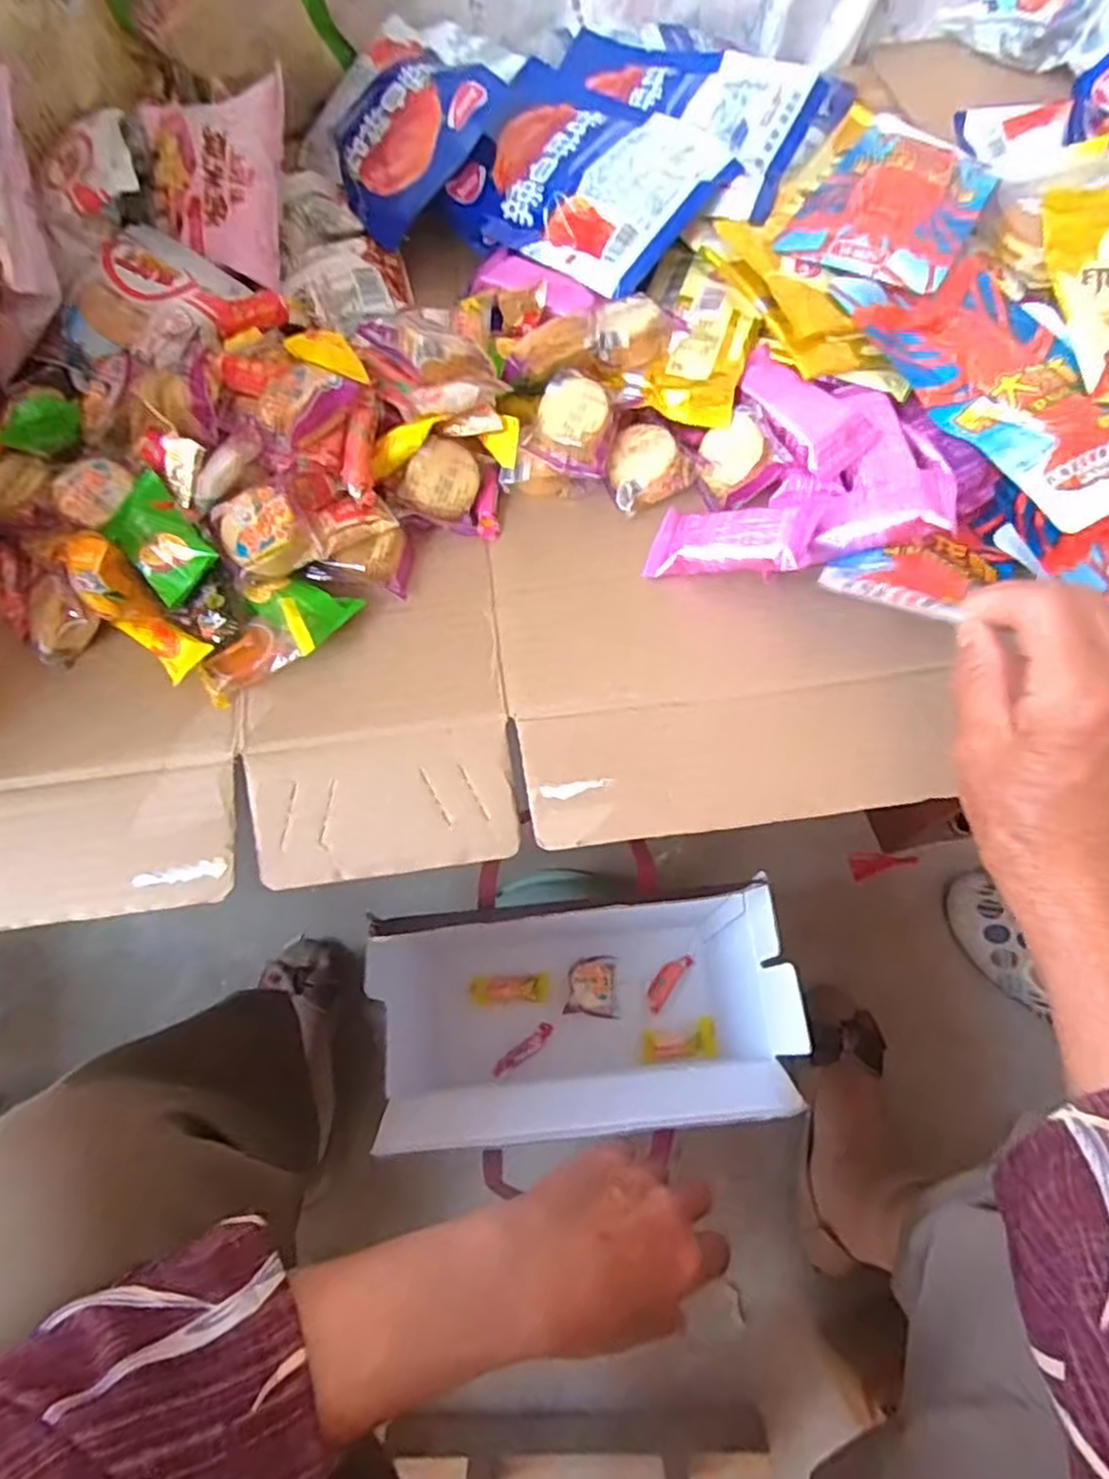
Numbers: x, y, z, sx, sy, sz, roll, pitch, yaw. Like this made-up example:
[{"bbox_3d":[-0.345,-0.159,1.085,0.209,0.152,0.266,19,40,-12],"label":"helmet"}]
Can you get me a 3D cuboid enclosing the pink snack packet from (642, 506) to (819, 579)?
[{"bbox_3d":[0.093,-0.105,0.390,0.087,0.019,0.038,6,63,34],"label":"pink snack packet"}]

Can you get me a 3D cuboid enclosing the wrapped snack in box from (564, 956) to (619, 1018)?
[{"bbox_3d":[0.035,0.226,0.670,0.044,0.029,0.053,4,66,3],"label":"wrapped snack in box"}]

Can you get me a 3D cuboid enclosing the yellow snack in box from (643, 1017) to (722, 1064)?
[{"bbox_3d":[0.113,0.272,0.652,0.068,0.012,0.032,-8,66,-2],"label":"yellow snack in box"}]

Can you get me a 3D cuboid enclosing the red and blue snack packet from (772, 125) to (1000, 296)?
[{"bbox_3d":[0.214,-0.335,0.451,0.096,0.011,0.161,27,69,13],"label":"red and blue snack packet"}]

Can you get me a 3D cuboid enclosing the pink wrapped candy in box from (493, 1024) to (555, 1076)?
[{"bbox_3d":[-0.028,0.282,0.658,0.064,0.005,0.016,-37,70,-14],"label":"pink wrapped candy in box"}]

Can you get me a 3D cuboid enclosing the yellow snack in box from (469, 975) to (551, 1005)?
[{"bbox_3d":[-0.042,0.234,0.680,0.075,0.009,0.024,-2,66,1],"label":"yellow snack in box"}]

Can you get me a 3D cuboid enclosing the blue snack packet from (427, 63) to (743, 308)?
[{"bbox_3d":[0.017,-0.353,0.457,0.156,0.030,0.120,39,92,20],"label":"blue snack packet"}]

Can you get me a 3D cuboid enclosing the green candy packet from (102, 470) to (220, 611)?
[{"bbox_3d":[-0.200,-0.100,0.369,0.038,0.016,0.055,-41,87,7],"label":"green candy packet"}]

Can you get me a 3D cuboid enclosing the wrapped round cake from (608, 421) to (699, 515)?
[{"bbox_3d":[0.052,-0.157,0.419,0.046,0.024,0.046,-2,80,14],"label":"wrapped round cake"}]

